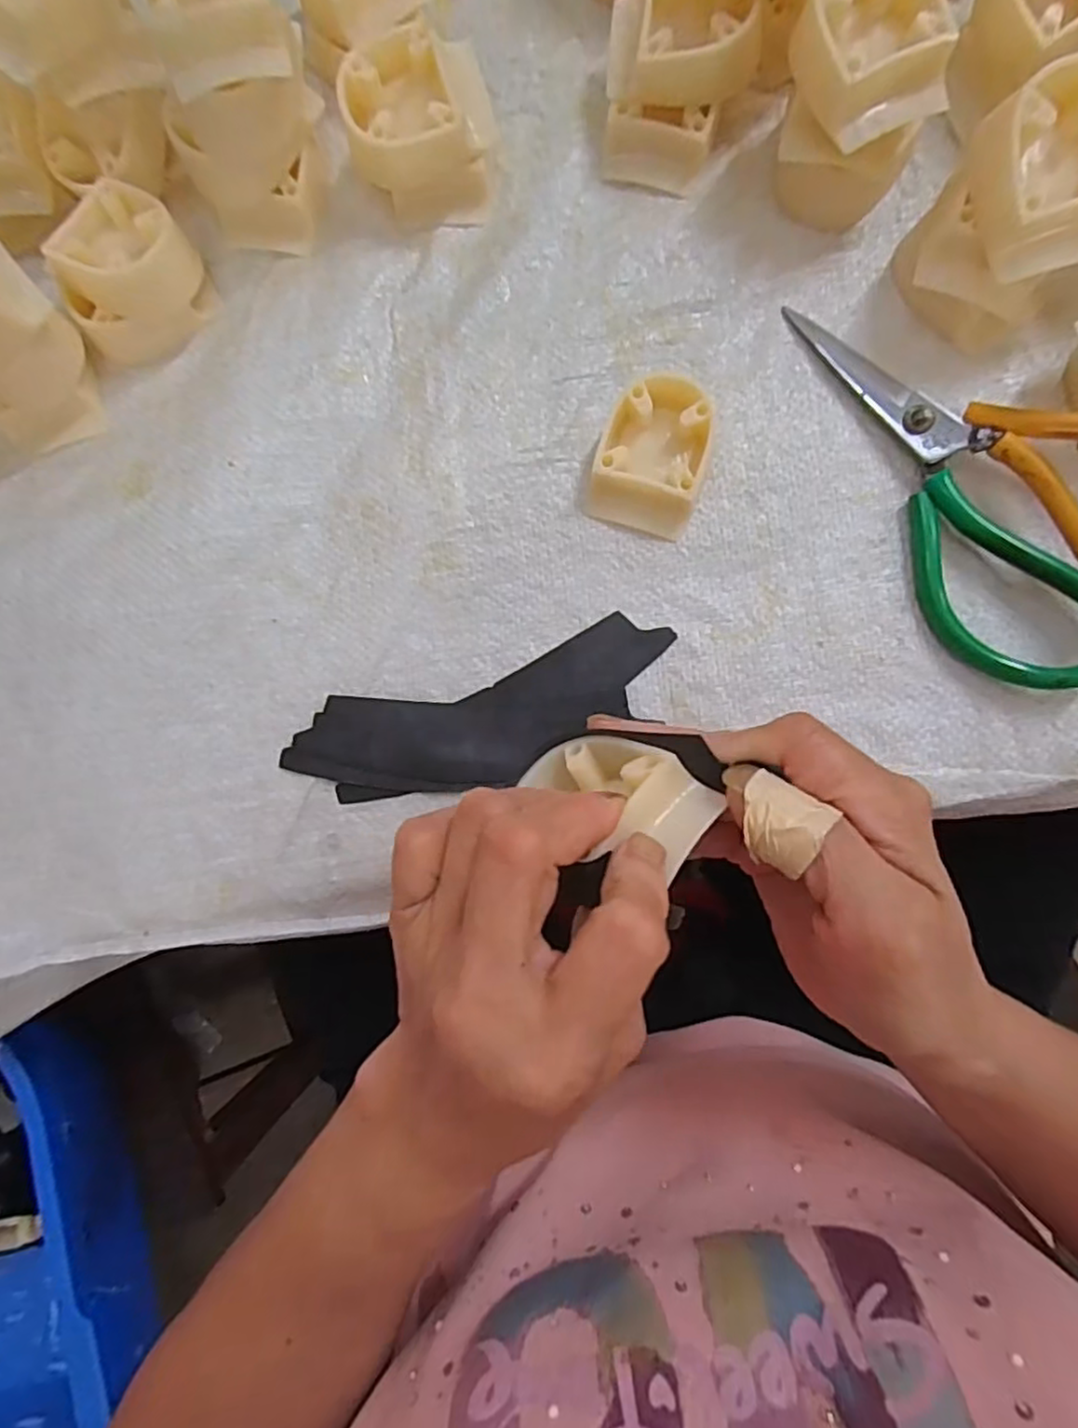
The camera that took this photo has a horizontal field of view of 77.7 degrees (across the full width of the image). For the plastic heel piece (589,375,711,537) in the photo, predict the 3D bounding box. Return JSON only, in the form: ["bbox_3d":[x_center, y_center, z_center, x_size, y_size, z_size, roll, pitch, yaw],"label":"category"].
[{"bbox_3d":[0.048,-0.110,0.284,0.044,0.024,0.057,16,86,6],"label":"plastic heel piece"}]

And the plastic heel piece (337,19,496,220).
[{"bbox_3d":[-0.051,-0.254,0.293,0.060,0.041,0.051,-13,84,3],"label":"plastic heel piece"}]

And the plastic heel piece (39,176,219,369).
[{"bbox_3d":[-0.184,-0.195,0.295,0.060,0.036,0.048,-43,83,0],"label":"plastic heel piece"}]

